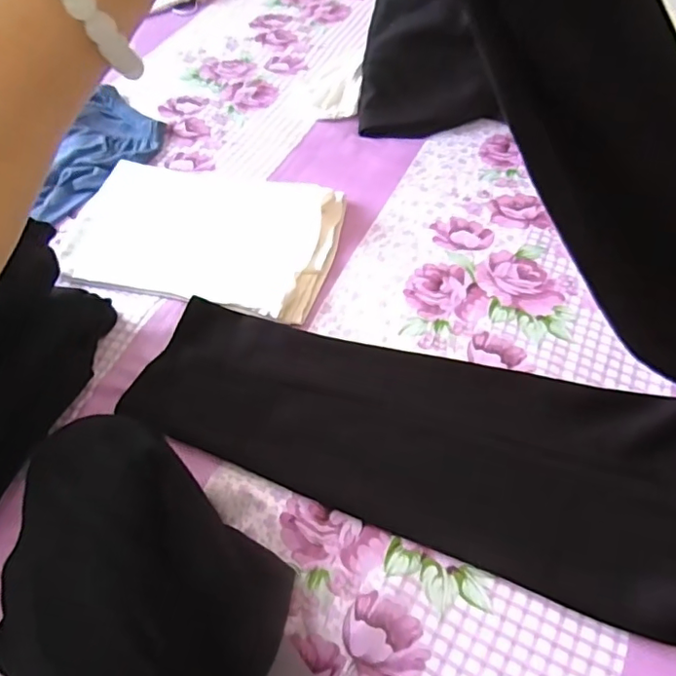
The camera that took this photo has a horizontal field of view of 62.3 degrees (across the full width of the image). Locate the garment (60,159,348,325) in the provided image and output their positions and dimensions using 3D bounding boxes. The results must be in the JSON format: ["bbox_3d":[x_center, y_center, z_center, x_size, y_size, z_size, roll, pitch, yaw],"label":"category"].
[{"bbox_3d":[-0.179,-0.147,0.753,0.354,0.030,0.236,11,56,11],"label":"garment"}]

